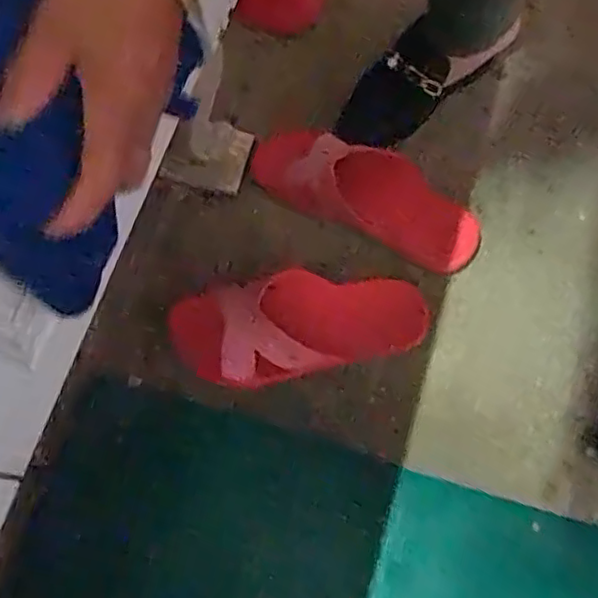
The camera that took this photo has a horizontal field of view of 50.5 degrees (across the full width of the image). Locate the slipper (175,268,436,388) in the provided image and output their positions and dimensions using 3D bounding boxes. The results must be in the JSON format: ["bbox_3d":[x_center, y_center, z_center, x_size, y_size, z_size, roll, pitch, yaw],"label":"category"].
[{"bbox_3d":[0.007,0.028,0.632,0.249,0.056,0.109,-5,70,-13],"label":"slipper"}]

